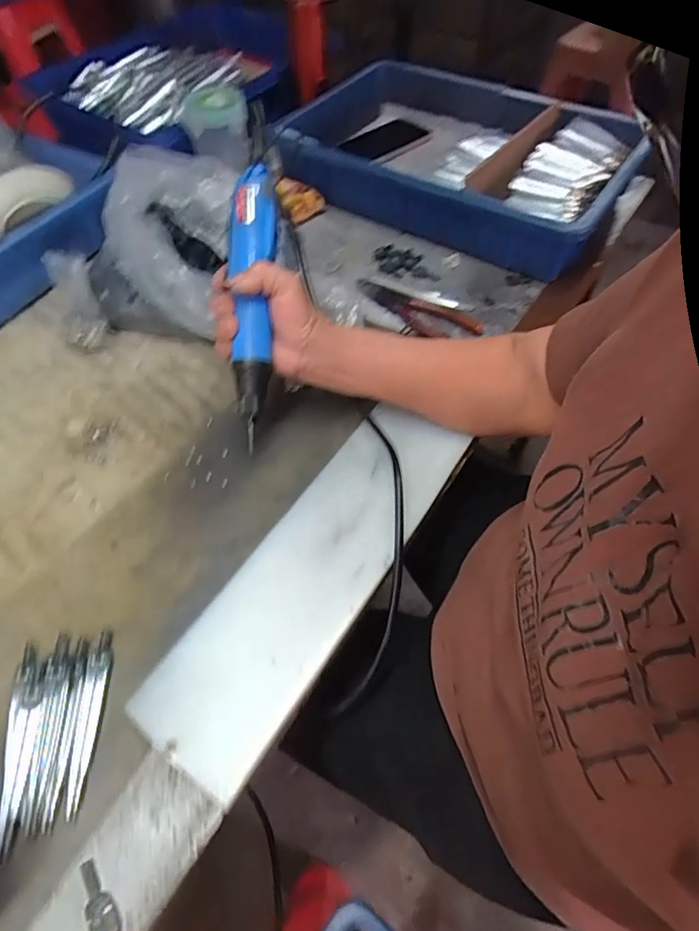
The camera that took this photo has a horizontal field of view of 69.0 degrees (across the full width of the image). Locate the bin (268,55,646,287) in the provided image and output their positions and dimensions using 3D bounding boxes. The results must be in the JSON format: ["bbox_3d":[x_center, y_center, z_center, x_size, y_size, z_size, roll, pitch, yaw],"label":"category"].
[{"bbox_3d":[0.132,-0.392,0.646,0.404,0.092,0.252,30,61,19],"label":"bin"}]

